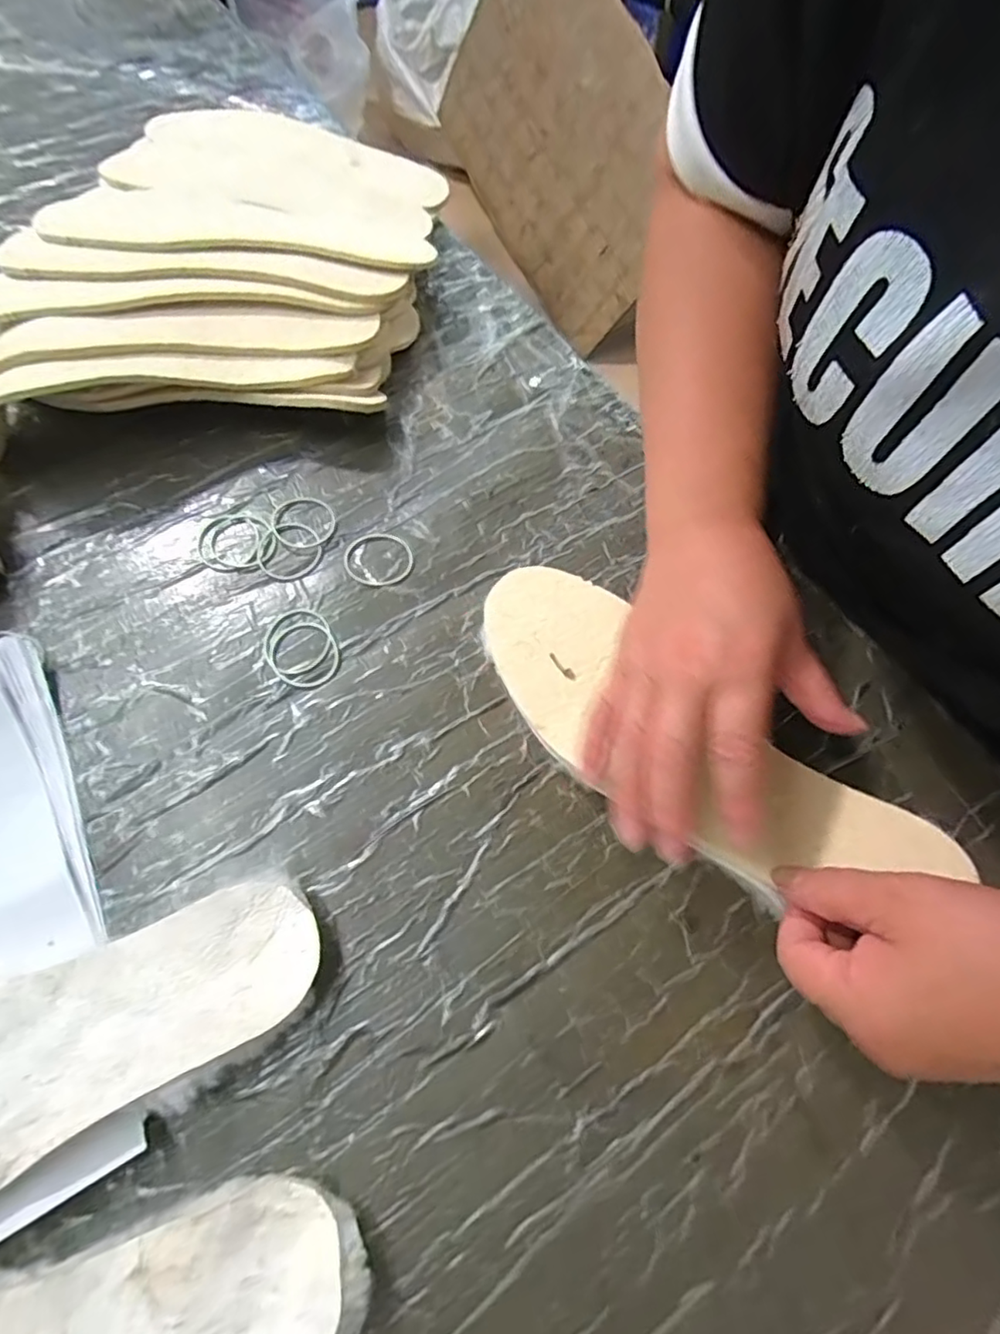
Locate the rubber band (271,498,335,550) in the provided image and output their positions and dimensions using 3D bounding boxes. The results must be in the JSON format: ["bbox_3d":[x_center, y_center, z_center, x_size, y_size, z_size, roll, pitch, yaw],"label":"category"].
[{"bbox_3d":[-0.129,-0.096,0.402,0.041,0.004,0.041,1,66,-1],"label":"rubber band"}]

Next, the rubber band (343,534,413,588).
[{"bbox_3d":[-0.077,-0.069,0.391,0.042,0.004,0.039,1,66,-1],"label":"rubber band"}]

